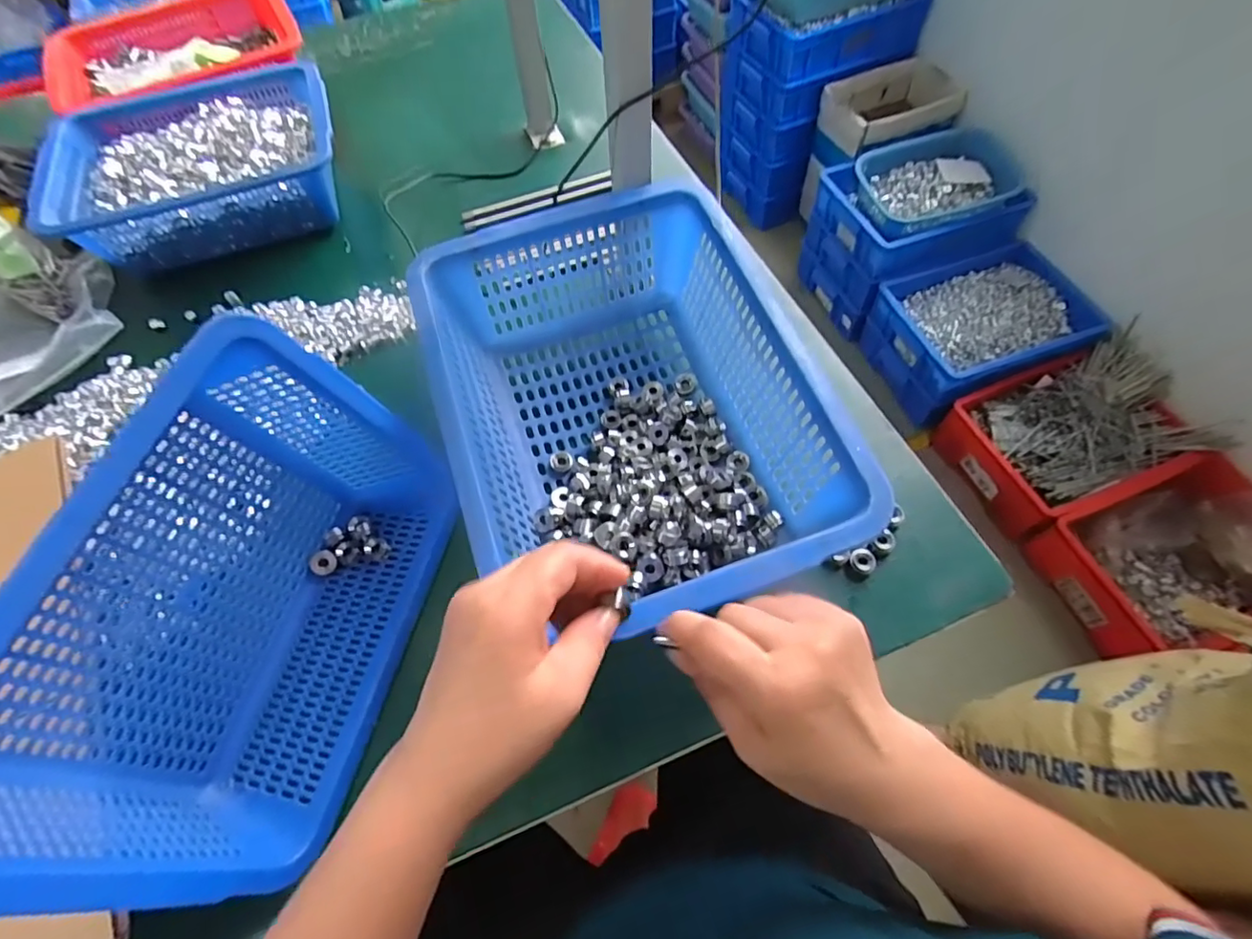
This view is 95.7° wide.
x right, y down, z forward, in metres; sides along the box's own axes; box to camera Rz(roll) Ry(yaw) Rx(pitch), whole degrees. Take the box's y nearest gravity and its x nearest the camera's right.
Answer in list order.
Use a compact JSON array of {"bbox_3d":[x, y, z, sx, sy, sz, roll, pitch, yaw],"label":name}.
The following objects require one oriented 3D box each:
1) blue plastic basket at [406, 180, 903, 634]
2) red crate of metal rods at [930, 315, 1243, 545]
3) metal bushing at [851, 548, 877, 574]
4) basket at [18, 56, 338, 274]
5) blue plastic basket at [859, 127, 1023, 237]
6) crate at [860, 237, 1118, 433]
[{"bbox_3d":[-0.001,-0.048,0.466,0.269,0.122,0.356,-17,62,-6],"label":"blue plastic basket"},{"bbox_3d":[1.036,-0.096,1.299,0.576,0.171,0.346,-20,62,-8],"label":"red crate of metal rods"},{"bbox_3d":[0.190,0.073,0.455,0.019,0.013,0.020,-1,61,2],"label":"metal bushing"},{"bbox_3d":[-0.498,-0.367,0.681,0.300,0.094,0.233,-20,62,-8],"label":"basket"},{"bbox_3d":[0.759,-0.727,1.436,0.398,0.116,0.264,-25,63,-11],"label":"blue plastic basket"},{"bbox_3d":[0.891,-0.357,1.442,0.526,0.182,0.337,-21,63,-9],"label":"crate"}]

